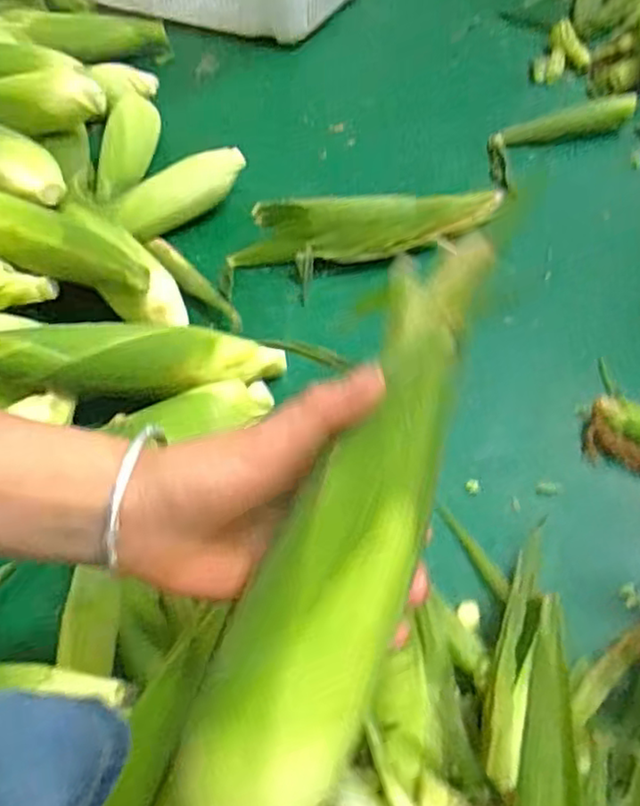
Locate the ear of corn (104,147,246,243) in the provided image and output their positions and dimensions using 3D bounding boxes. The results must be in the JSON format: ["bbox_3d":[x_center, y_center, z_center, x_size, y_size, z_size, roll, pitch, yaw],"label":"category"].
[{"bbox_3d":[-0.166,-0.243,0.782,0.169,0.051,0.050,-30,58,-18],"label":"ear of corn"}]

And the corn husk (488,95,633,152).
[{"bbox_3d":[0.318,-0.360,0.862,0.196,0.032,0.042,-11,54,-5],"label":"corn husk"}]

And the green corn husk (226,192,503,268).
[{"bbox_3d":[0.059,-0.197,0.734,0.308,0.060,0.062,-11,54,-5],"label":"green corn husk"}]

